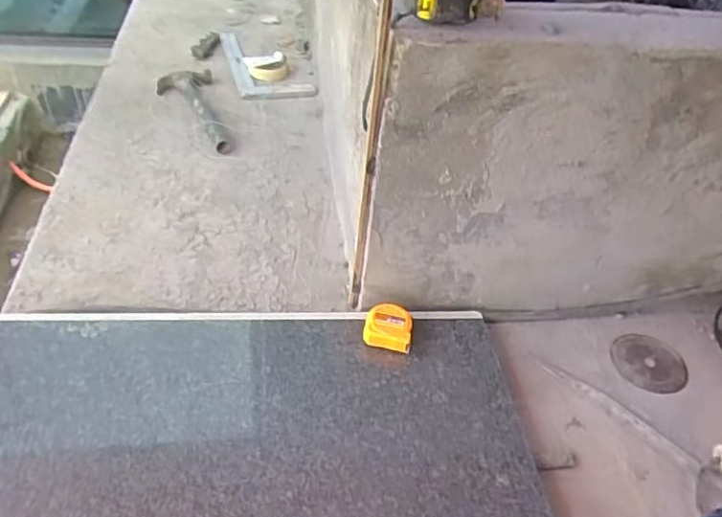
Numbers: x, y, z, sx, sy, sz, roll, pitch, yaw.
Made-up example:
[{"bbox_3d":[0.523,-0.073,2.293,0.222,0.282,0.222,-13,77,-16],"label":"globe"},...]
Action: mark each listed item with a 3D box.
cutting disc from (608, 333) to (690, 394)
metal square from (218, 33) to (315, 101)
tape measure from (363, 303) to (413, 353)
[{"bbox_3d":[0.391,0.141,0.807,0.095,0.005,0.095,4,40,-3],"label":"cutting disc"},{"bbox_3d":[-0.232,-0.466,1.396,0.161,0.019,0.349,-9,43,-17],"label":"metal square"},{"bbox_3d":[0.036,0.088,0.753,0.059,0.031,0.056,11,41,5],"label":"tape measure"}]

